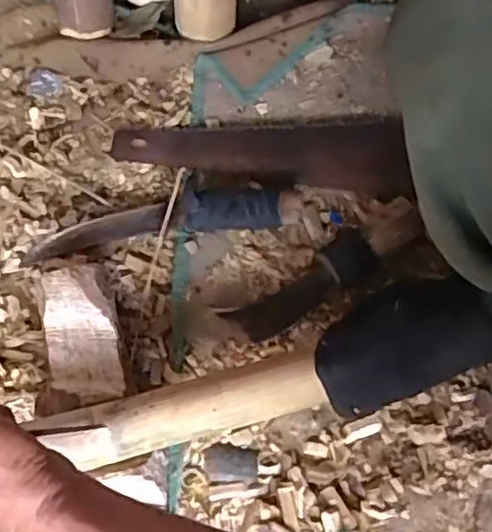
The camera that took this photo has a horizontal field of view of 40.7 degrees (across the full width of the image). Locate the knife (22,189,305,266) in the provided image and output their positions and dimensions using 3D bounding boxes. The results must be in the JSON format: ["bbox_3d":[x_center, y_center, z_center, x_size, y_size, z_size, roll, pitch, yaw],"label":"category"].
[{"bbox_3d":[-0.088,-0.051,0.703,0.288,0.031,0.048,-7,71,-3],"label":"knife"}]

